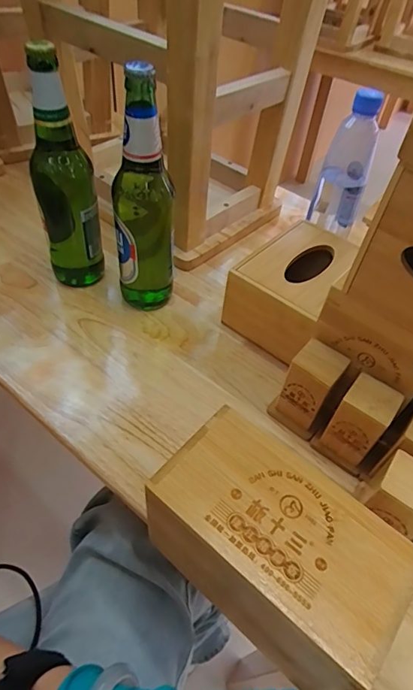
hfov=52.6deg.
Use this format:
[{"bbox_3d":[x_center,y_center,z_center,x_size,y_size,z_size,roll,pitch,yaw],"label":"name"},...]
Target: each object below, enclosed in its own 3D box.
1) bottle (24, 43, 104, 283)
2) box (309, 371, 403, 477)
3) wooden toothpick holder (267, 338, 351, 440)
[{"bbox_3d":[-0.165,-0.191,0.481,0.065,0.255,0.075,-12,52,-16],"label":"bottle"},{"bbox_3d":[0.145,0.075,0.403,0.046,0.083,0.047,36,55,23],"label":"box"},{"bbox_3d":[0.104,0.044,0.425,0.051,0.086,0.048,36,55,23],"label":"wooden toothpick holder"}]

